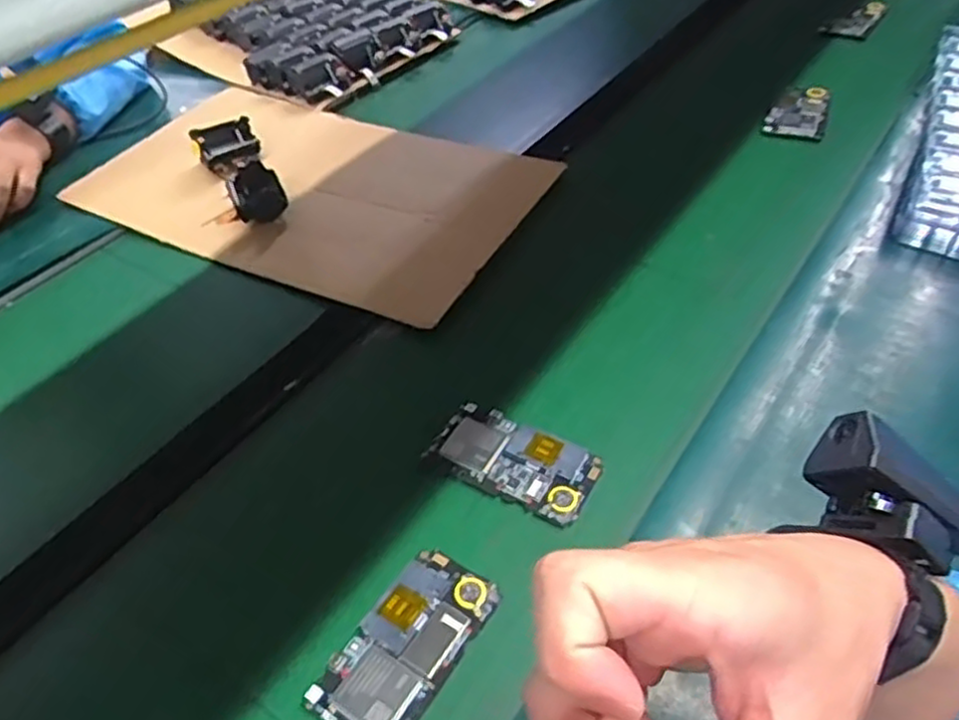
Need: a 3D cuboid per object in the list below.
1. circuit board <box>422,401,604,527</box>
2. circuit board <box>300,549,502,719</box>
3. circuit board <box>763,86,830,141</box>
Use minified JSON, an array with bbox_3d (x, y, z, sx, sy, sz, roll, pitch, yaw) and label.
[{"bbox_3d":[0.026,0.075,0.548,0.124,0.008,0.064,23,57,23],"label":"circuit board"},{"bbox_3d":[-0.046,0.178,0.455,0.066,0.008,0.124,26,53,25],"label":"circuit board"},{"bbox_3d":[0.383,-0.298,0.866,0.067,0.020,0.099,19,51,20],"label":"circuit board"}]

